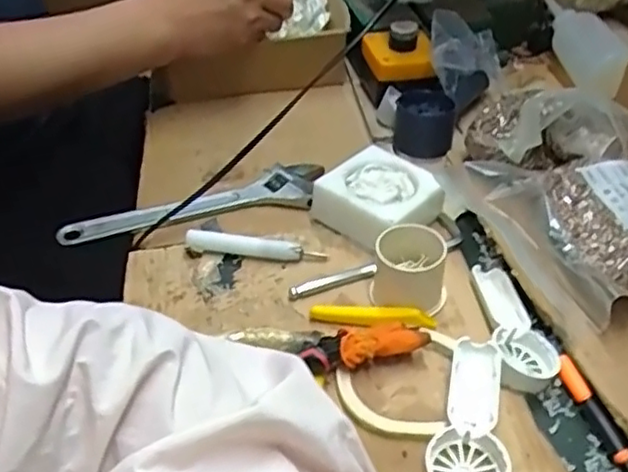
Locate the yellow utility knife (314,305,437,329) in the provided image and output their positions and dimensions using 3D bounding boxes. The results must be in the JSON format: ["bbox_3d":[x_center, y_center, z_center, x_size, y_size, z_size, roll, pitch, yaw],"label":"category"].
[{"bbox_3d":[0.043,0.060,0.491,0.089,0.016,0.019,9,43,11],"label":"yellow utility knife"}]

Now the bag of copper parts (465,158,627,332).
[{"bbox_3d":[0.220,-0.007,0.532,0.139,0.054,0.165,-14,43,-14],"label":"bag of copper parts"}]

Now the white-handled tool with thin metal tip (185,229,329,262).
[{"bbox_3d":[-0.048,0.008,0.550,0.114,0.014,0.015,4,42,6],"label":"white-handled tool with thin metal tip"}]

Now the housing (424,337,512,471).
[{"bbox_3d":[0.098,0.117,0.421,0.046,0.023,0.107,8,42,10],"label":"housing"}]

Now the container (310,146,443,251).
[{"bbox_3d":[0.056,-0.033,0.571,0.081,0.039,0.080,-29,49,-28],"label":"container"}]

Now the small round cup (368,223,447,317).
[{"bbox_3d":[0.071,0.026,0.494,0.055,0.046,0.058,0,42,0],"label":"small round cup"}]

